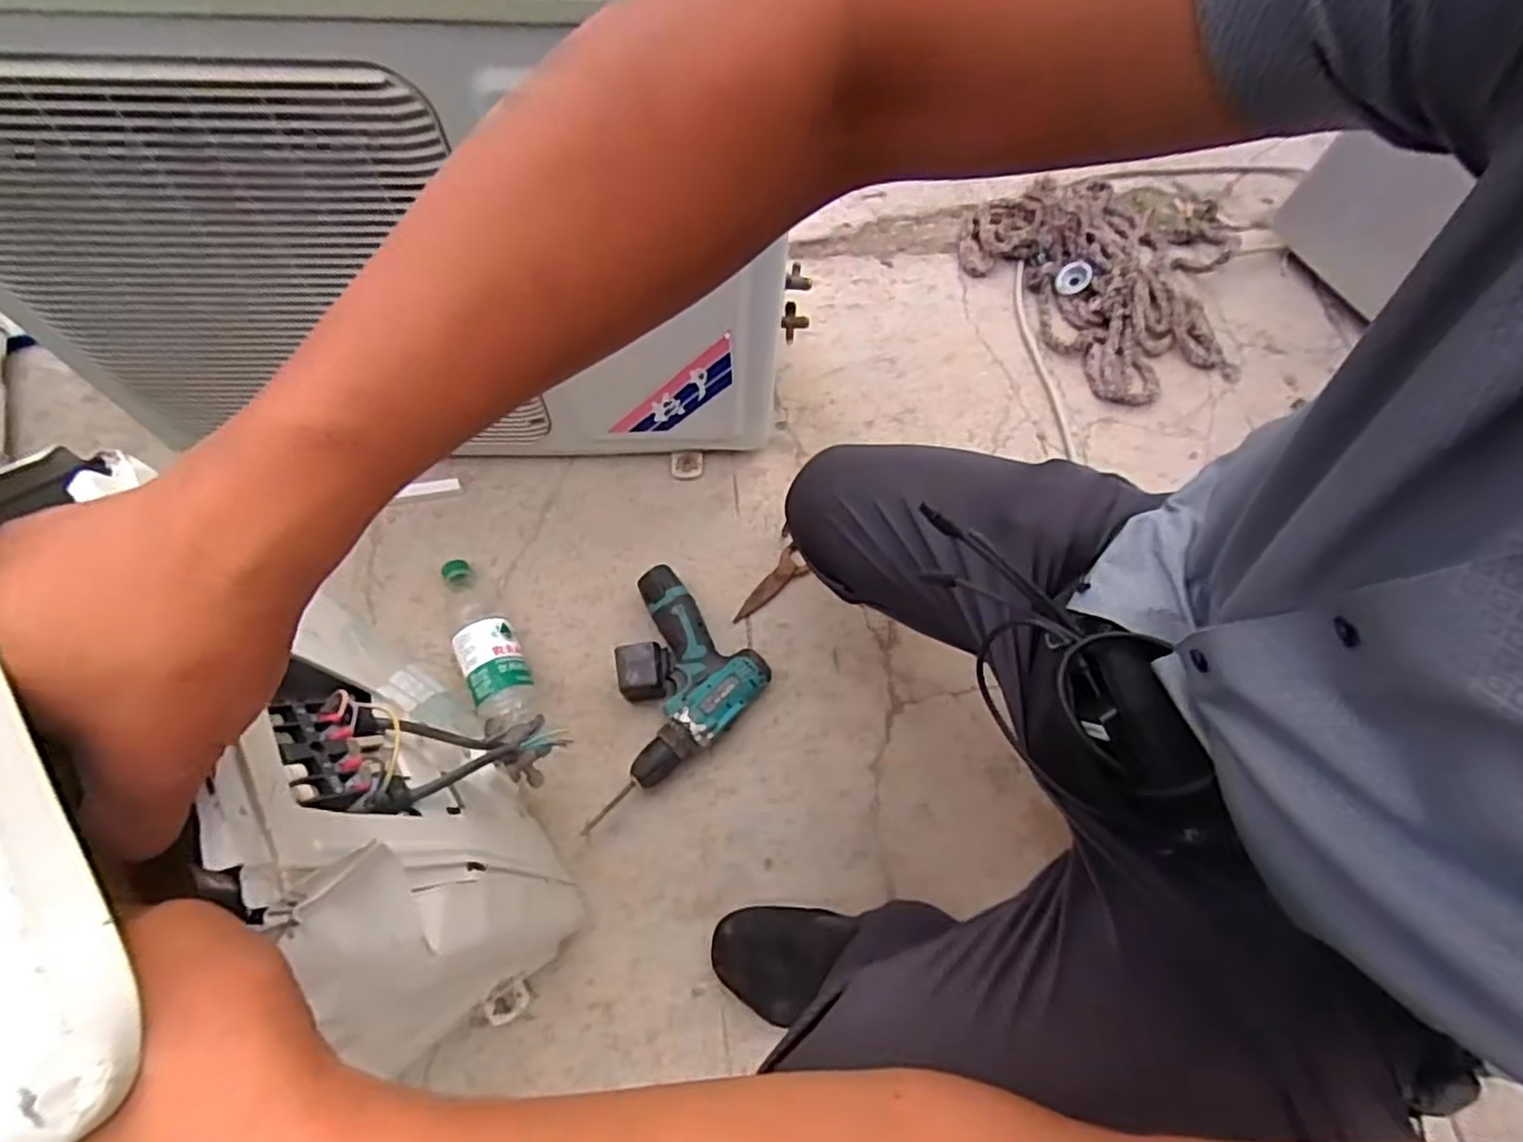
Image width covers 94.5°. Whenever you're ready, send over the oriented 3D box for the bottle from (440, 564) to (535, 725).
[{"bbox_3d":[-0.308,0.070,0.783,0.066,0.056,0.221,-23,68,-12],"label":"bottle"}]

